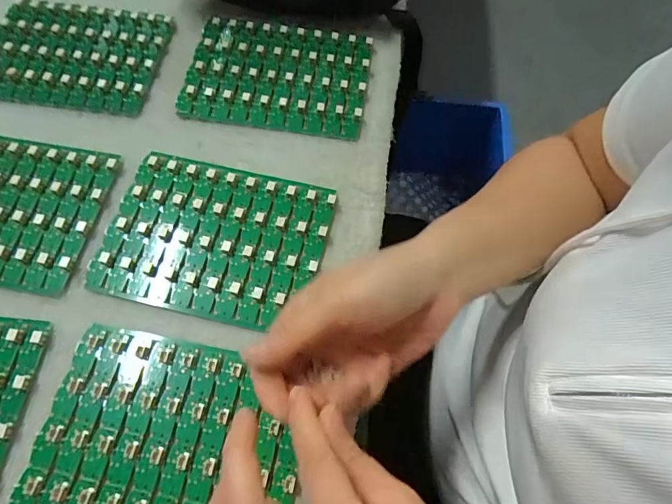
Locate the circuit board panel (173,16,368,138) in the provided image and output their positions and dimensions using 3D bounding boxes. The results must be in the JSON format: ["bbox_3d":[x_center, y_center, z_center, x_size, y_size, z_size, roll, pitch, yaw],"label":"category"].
[{"bbox_3d":[-0.054,-0.167,0.414,0.164,0.013,0.118,8,66,2],"label":"circuit board panel"}]

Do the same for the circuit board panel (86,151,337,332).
[{"bbox_3d":[-0.093,-0.013,0.343,0.161,0.009,0.125,13,66,4],"label":"circuit board panel"}]

